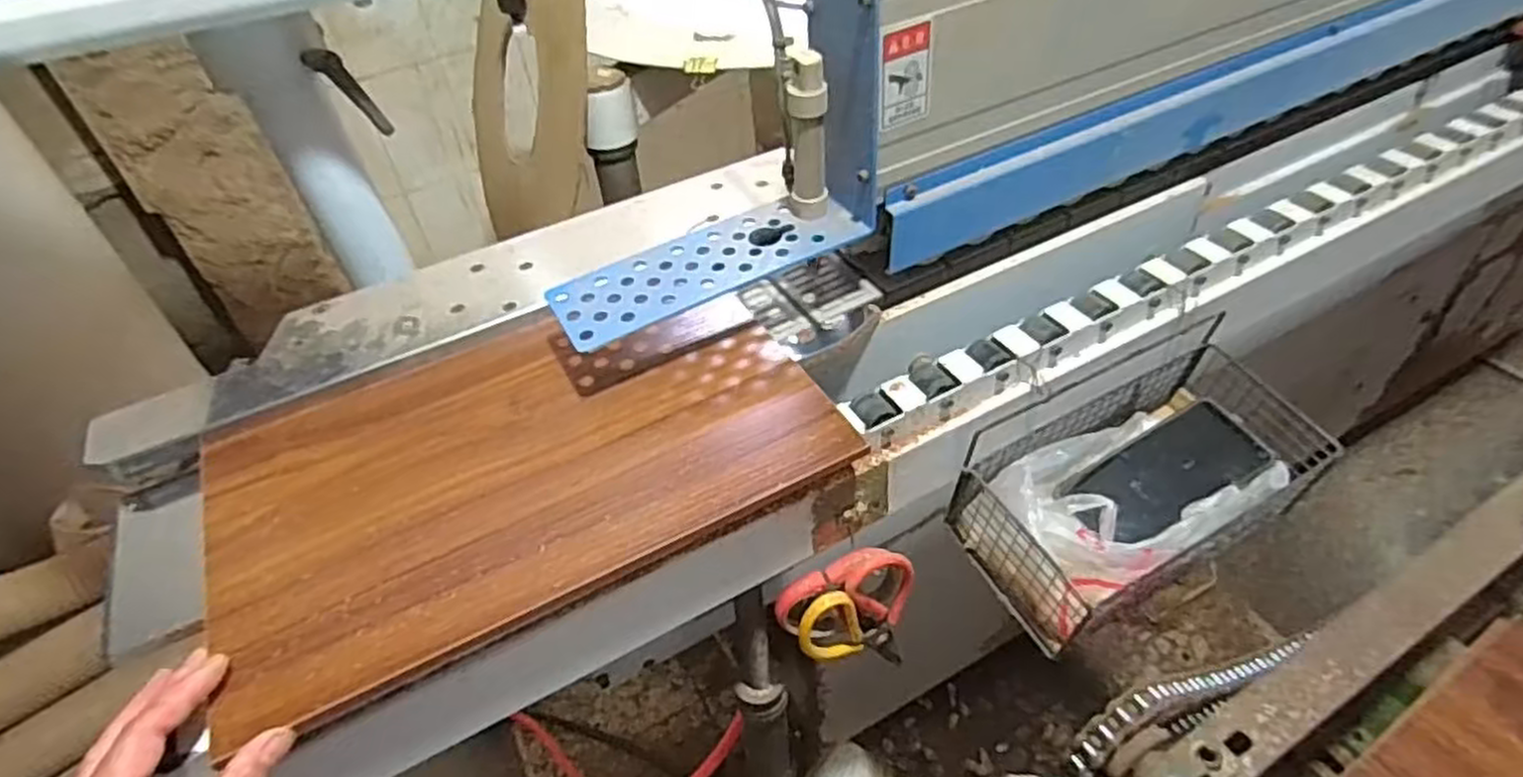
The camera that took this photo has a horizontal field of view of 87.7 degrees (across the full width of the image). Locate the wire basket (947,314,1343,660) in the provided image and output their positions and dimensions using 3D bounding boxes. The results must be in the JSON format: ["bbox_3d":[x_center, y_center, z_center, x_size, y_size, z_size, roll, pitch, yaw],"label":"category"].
[{"bbox_3d":[0.299,0.062,0.615,0.272,0.113,0.135,-23,48,-17],"label":"wire basket"}]

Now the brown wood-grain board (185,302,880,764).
[{"bbox_3d":[-0.154,0.042,0.523,0.379,0.019,0.234,-24,48,-18],"label":"brown wood-grain board"}]

